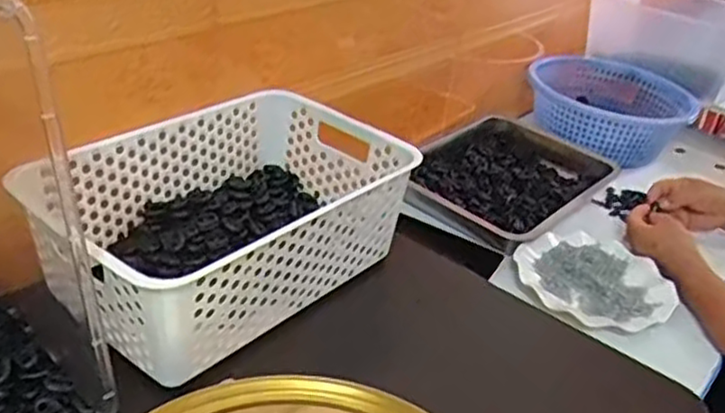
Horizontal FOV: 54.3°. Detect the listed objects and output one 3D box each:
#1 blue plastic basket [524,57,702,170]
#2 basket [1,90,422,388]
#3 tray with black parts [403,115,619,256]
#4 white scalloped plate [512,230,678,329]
[{"bbox_3d":[0.425,-0.173,1.227,0.277,0.090,0.280,14,32,10],"label":"blue plastic basket"},{"bbox_3d":[-0.118,0.007,0.626,0.199,0.106,0.292,29,37,30],"label":"basket"},{"bbox_3d":[0.207,-0.051,1.055,0.238,0.041,0.344,27,36,29],"label":"tray with black parts"},{"bbox_3d":[0.283,0.087,0.854,0.170,0.024,0.169,6,31,-4],"label":"white scalloped plate"}]

